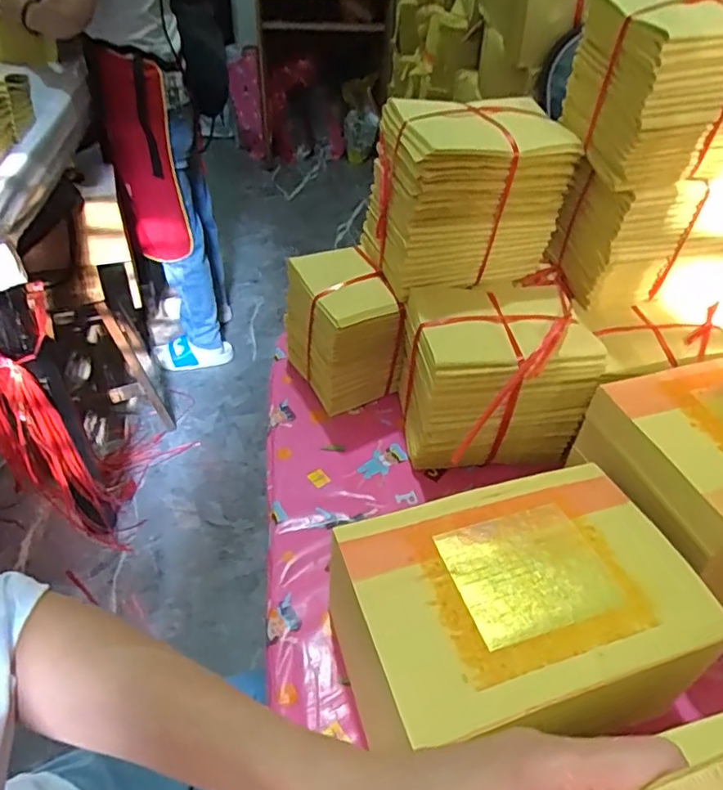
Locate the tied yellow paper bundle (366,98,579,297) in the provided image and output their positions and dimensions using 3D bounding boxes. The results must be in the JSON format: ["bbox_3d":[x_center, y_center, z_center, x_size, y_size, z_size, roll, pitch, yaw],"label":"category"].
[{"bbox_3d":[0.109,-0.206,0.614,0.186,0.152,0.114,-9,44,-12],"label":"tied yellow paper bundle"}]

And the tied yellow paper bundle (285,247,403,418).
[{"bbox_3d":[-0.024,-0.070,0.678,0.090,0.155,0.125,-20,47,-22],"label":"tied yellow paper bundle"}]

